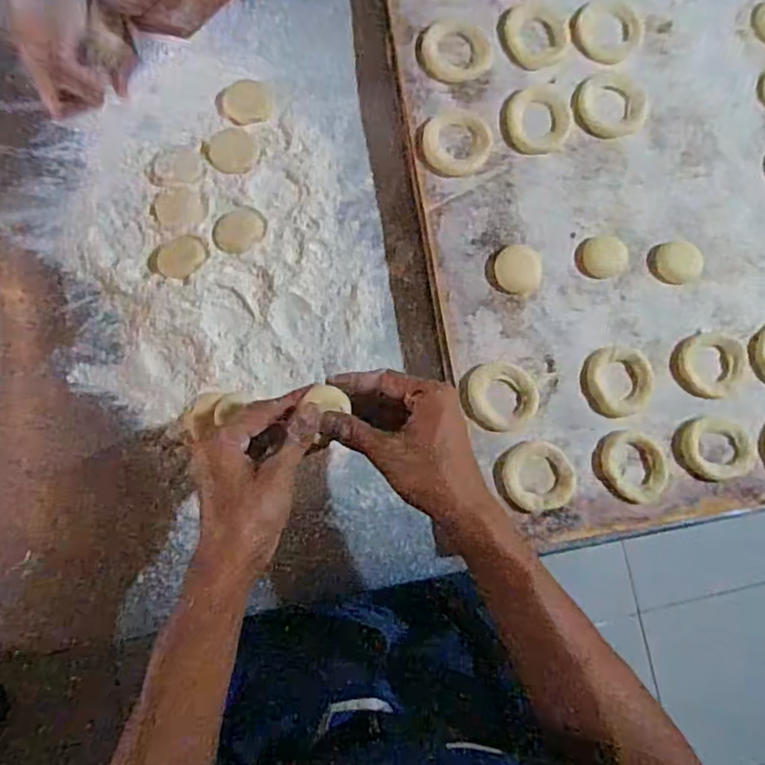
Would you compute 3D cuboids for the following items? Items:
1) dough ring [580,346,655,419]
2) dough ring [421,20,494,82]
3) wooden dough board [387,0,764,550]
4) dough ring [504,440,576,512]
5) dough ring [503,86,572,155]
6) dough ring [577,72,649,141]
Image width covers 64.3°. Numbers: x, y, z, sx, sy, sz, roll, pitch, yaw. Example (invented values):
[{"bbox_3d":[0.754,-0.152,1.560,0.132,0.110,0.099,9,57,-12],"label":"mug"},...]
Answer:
[{"bbox_3d":[0.202,-0.001,0.519,0.062,0.010,0.060,1,82,-6],"label":"dough ring"},{"bbox_3d":[0.069,-0.312,0.573,0.066,0.006,0.061,0,81,-2],"label":"dough ring"},{"bbox_3d":[0.244,-0.171,0.558,0.411,0.033,0.569,-6,83,-6],"label":"wooden dough board"},{"bbox_3d":[0.129,0.077,0.506,0.058,0.014,0.057,1,82,-6],"label":"dough ring"},{"bbox_3d":[0.142,-0.240,0.552,0.059,0.009,0.068,20,80,-2],"label":"dough ring"},{"bbox_3d":[0.214,-0.259,0.569,0.067,0.011,0.062,1,82,-6],"label":"dough ring"}]

